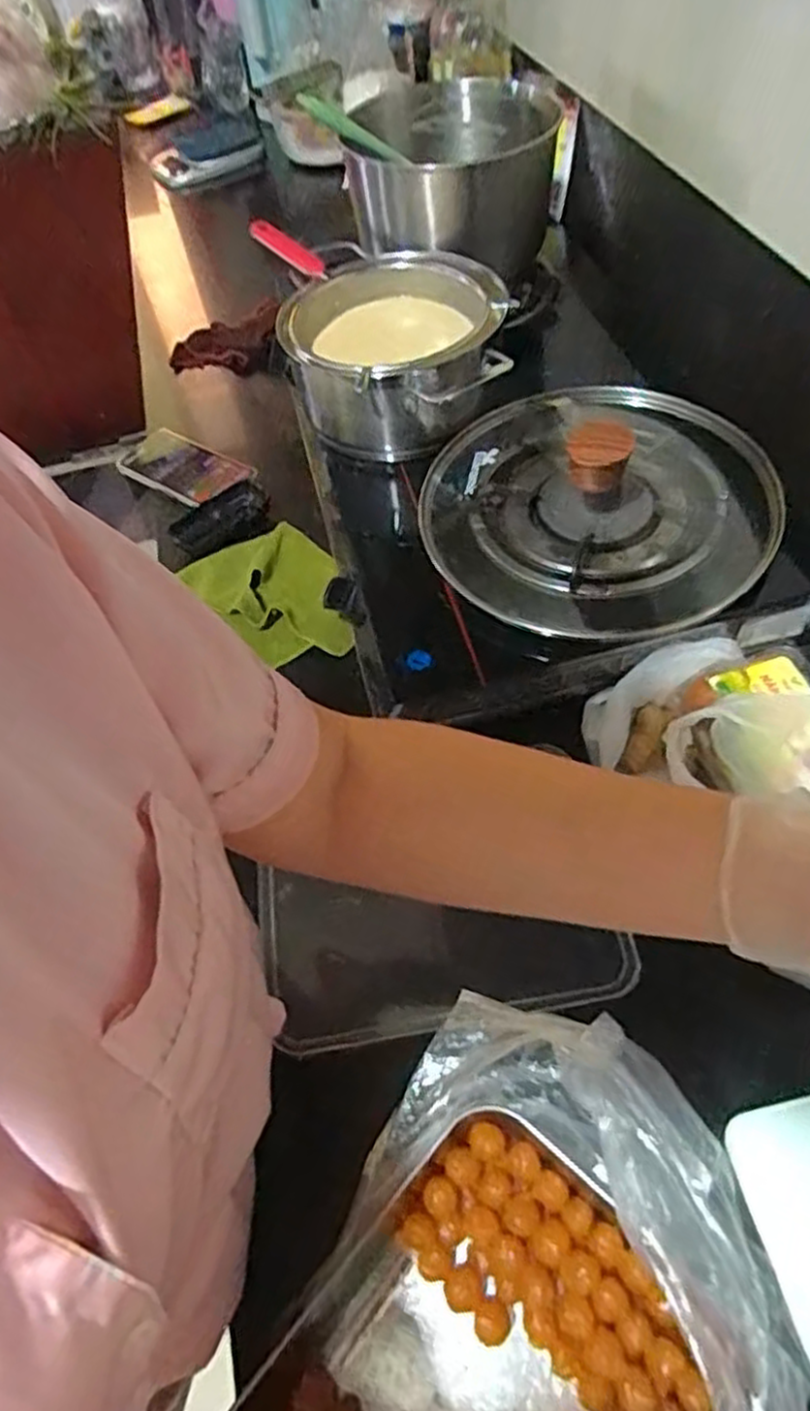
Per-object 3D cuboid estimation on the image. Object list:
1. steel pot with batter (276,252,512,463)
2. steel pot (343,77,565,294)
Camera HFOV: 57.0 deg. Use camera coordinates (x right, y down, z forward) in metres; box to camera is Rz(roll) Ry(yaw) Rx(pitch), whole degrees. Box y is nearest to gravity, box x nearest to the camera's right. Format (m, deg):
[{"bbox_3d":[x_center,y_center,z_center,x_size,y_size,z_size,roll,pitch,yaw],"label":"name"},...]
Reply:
[{"bbox_3d":[-0.011,-0.324,0.708,0.197,0.107,0.192,-4,55,5],"label":"steel pot with batter"},{"bbox_3d":[0.048,-0.544,0.780,0.201,0.126,0.219,9,57,13],"label":"steel pot"}]

